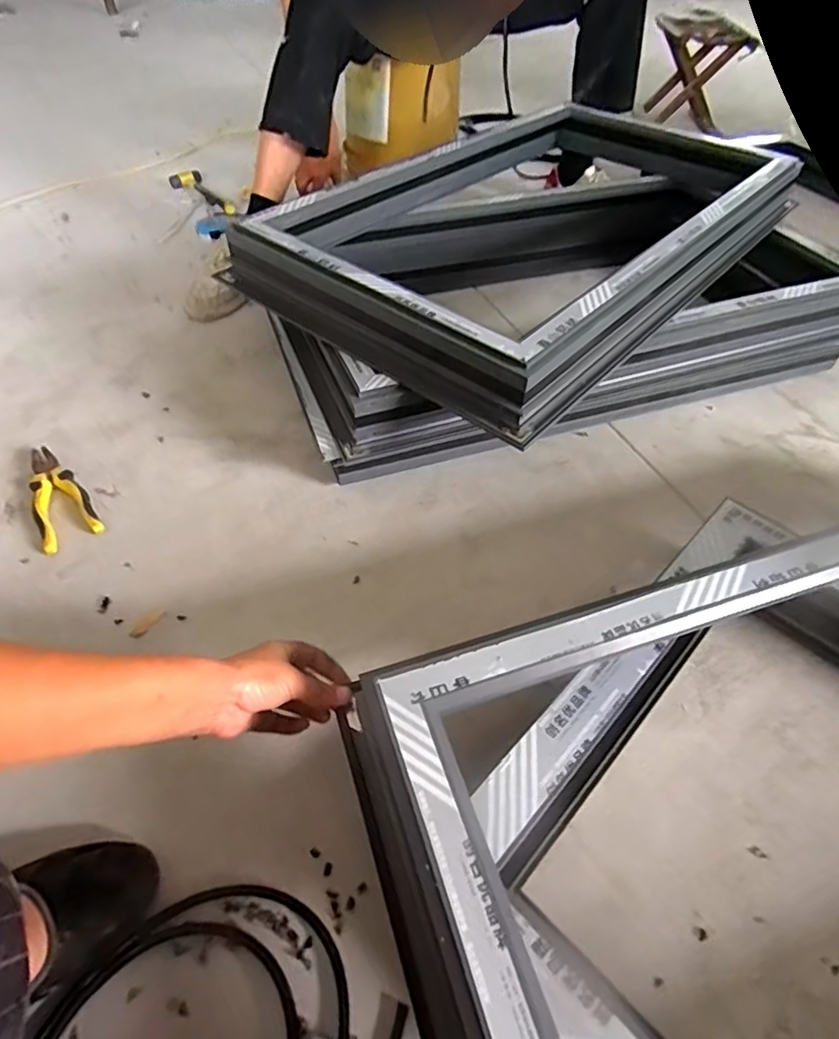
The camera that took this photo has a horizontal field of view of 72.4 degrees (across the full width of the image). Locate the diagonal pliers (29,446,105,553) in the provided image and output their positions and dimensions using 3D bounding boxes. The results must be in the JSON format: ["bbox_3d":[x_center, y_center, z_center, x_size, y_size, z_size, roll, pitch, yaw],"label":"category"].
[{"bbox_3d":[-0.492,-0.036,0.772,0.069,0.021,0.190,-28,56,-23],"label":"diagonal pliers"}]

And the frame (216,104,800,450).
[{"bbox_3d":[0.224,-0.497,0.933,0.527,0.088,0.931,35,57,25],"label":"frame"}]

